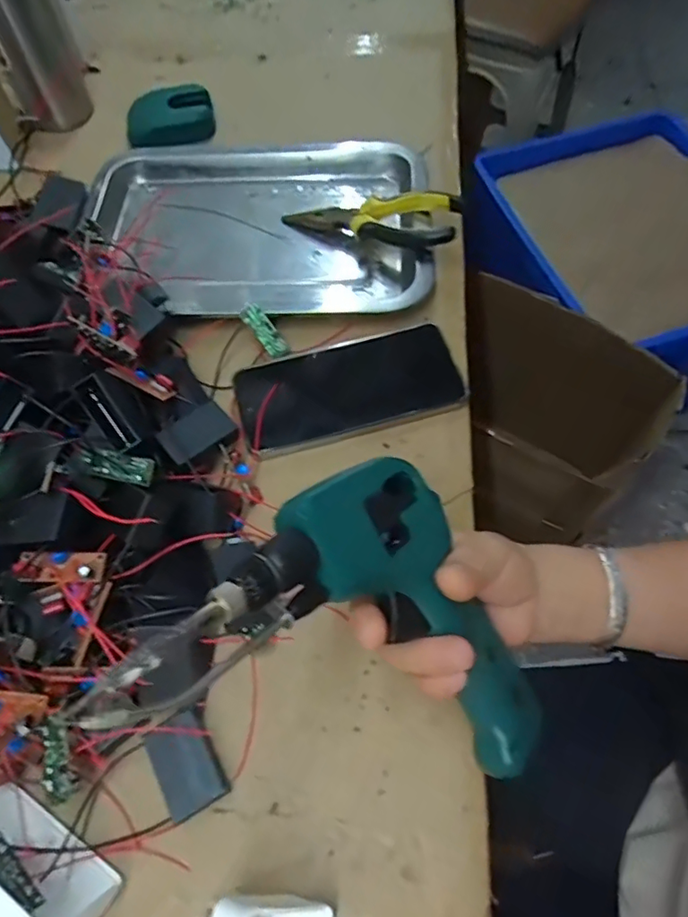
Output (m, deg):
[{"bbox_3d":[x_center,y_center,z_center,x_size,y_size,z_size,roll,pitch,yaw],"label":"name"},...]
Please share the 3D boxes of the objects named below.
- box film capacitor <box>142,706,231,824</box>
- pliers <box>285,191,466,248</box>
[{"bbox_3d":[-0.084,0.165,0.297,0.031,0.017,0.047,-31,65,-13],"label":"box film capacitor"},{"bbox_3d":[0.021,-0.209,0.480,0.155,0.019,0.047,9,62,20],"label":"pliers"}]

